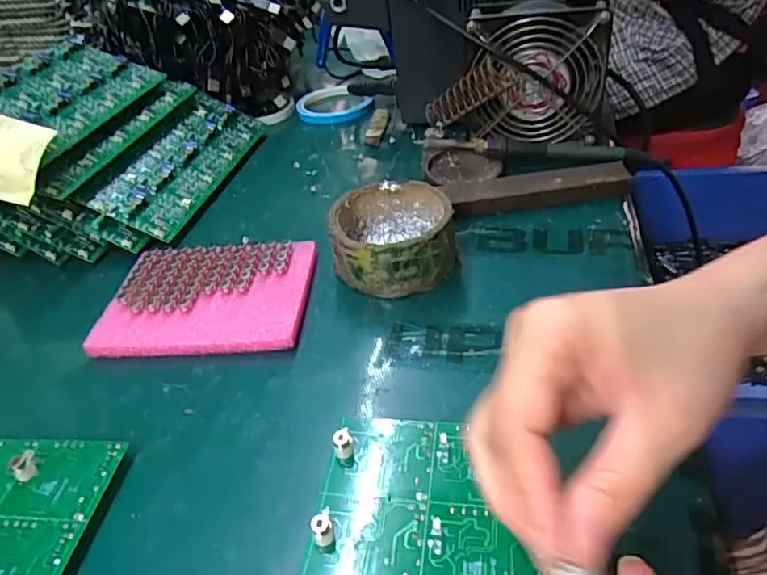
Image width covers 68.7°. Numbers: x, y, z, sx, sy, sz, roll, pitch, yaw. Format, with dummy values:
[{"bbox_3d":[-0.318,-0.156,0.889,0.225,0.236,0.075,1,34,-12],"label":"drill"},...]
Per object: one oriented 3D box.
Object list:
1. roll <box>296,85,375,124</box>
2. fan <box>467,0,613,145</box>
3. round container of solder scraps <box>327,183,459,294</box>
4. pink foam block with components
[{"bbox_3d":[-0.060,-0.217,0.662,0.084,0.016,0.089,-5,40,4],"label":"roll"},{"bbox_3d":[0.135,-0.188,0.498,0.116,0.106,0.053,0,40,9],"label":"fan"},{"bbox_3d":[0.007,-0.037,0.410,0.085,0.045,0.083,-5,40,4],"label":"round container of solder scraps"},{"bbox_3d":[-0.124,0.006,0.406,0.139,0.019,0.104,-4,40,4],"label":"pink foam block with components"}]

